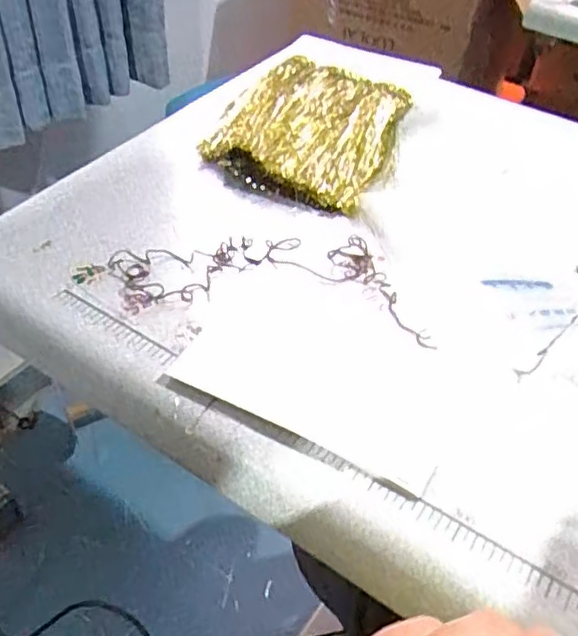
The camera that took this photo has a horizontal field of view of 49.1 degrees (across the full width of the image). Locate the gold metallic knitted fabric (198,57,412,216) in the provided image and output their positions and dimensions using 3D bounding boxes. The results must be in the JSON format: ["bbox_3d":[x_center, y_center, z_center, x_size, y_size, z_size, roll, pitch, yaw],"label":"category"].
[{"bbox_3d":[0.019,-0.177,0.584,0.152,0.032,0.190,20,46,15],"label":"gold metallic knitted fabric"}]

